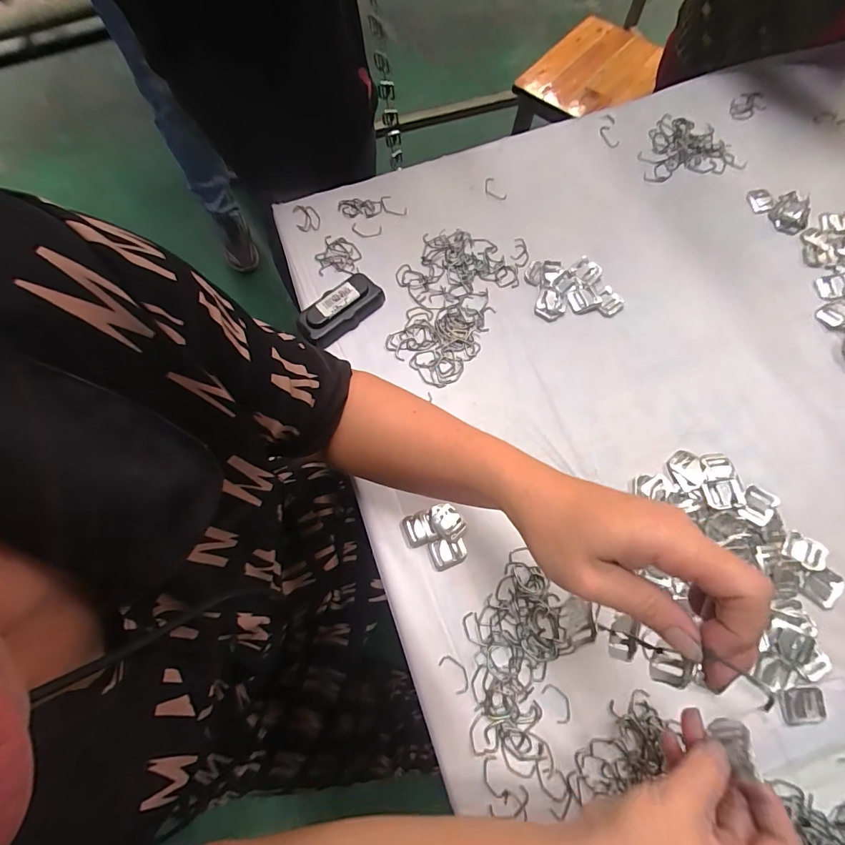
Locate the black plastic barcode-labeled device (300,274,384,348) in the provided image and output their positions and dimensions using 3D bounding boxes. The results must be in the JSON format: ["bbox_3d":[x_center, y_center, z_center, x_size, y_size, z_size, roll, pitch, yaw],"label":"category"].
[{"bbox_3d":[-0.096,-0.132,0.490,0.105,0.024,0.050,-41,75,-13],"label":"black plastic barcode-labeled device"}]

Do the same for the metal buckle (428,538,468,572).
[{"bbox_3d":[0.026,0.128,0.410,0.035,0.004,0.028,-18,71,-6],"label":"metal buckle"}]

